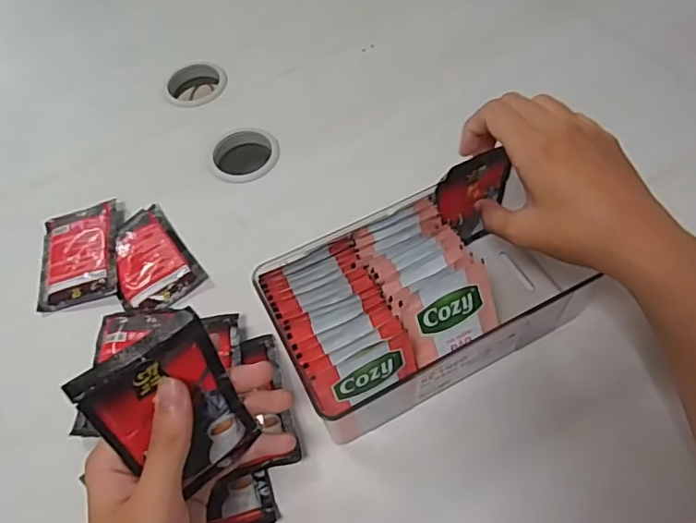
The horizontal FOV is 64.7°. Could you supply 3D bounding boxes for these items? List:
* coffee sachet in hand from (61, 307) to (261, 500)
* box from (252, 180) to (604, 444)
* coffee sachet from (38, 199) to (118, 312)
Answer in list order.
[{"bbox_3d":[-0.090,0.079,0.288,0.065,0.094,0.009,-34,34,-24],"label":"coffee sachet in hand"},{"bbox_3d":[0.048,0.026,0.379,0.188,0.065,0.116,-24,62,-9],"label":"box"},{"bbox_3d":[-0.229,-0.007,0.465,0.065,0.010,0.092,-13,61,-3],"label":"coffee sachet"}]

